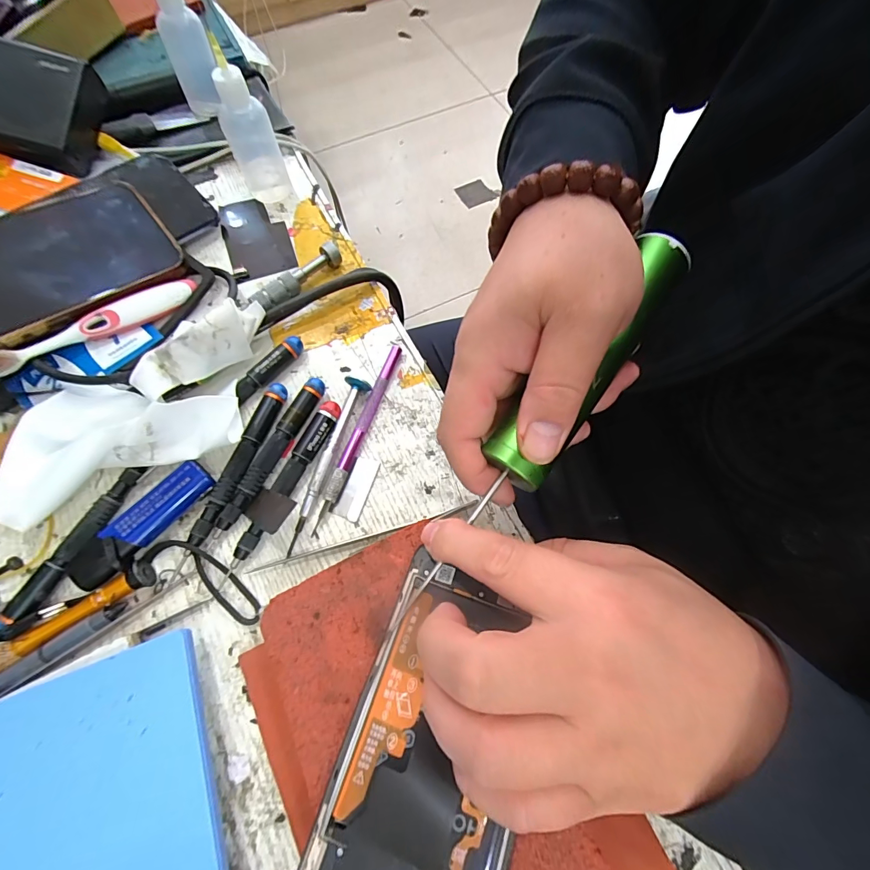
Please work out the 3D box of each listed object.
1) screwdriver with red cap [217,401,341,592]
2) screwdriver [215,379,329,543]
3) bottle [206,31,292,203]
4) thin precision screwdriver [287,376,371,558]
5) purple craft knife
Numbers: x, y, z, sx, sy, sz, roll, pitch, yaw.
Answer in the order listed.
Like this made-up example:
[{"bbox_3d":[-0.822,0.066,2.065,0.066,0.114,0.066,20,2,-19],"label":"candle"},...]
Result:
[{"bbox_3d":[-0.092,0.030,0.251,0.018,0.014,0.119,24,69,10],"label":"screwdriver with red cap"},{"bbox_3d":[-0.099,0.011,0.259,0.012,0.015,0.107,24,69,10],"label":"screwdriver"},{"bbox_3d":[-0.140,-0.229,0.314,0.035,0.100,0.029,-21,69,-8],"label":"bottle"},{"bbox_3d":[-0.066,0.013,0.257,0.012,0.016,0.116,16,68,7],"label":"thin precision screwdriver"},{"bbox_3d":[-0.049,-0.002,0.268,0.010,0.008,0.134,18,68,7],"label":"purple craft knife"}]

